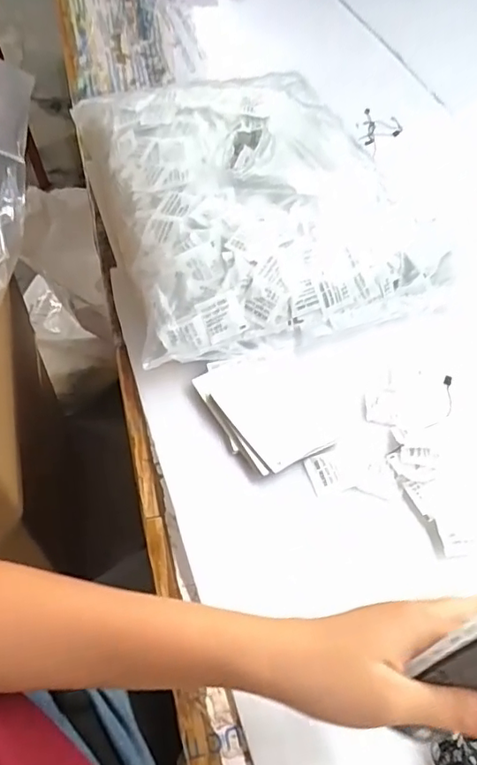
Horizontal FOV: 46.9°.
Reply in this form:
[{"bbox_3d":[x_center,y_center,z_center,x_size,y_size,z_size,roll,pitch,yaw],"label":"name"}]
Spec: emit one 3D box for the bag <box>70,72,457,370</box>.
[{"bbox_3d":[0.017,-0.233,0.666,0.356,0.105,0.442,-14,55,-12],"label":"bag"}]

